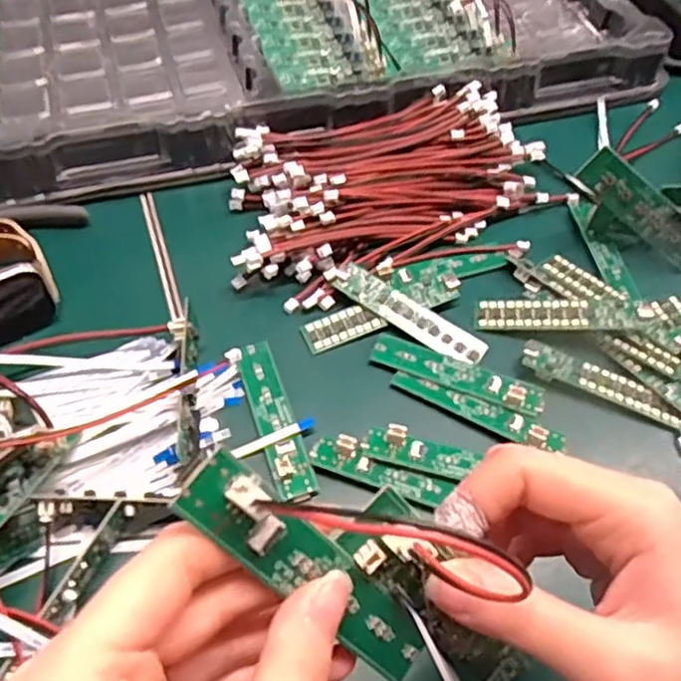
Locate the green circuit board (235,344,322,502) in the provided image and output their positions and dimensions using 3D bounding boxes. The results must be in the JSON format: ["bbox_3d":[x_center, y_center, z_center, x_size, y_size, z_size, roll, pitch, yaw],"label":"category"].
[{"bbox_3d":[-0.031,0.034,0.319,0.018,0.008,0.084,-15,56,-12],"label":"green circuit board"}]

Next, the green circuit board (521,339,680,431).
[{"bbox_3d":[0.127,0.021,0.333,0.079,0.004,0.018,24,57,15],"label":"green circuit board"}]

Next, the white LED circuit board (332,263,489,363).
[{"bbox_3d":[0.036,-0.015,0.352,0.082,0.005,0.020,27,58,17],"label":"white LED circuit board"}]

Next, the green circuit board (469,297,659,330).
[{"bbox_3d":[0.111,-0.015,0.349,0.085,0.006,0.019,0,56,15],"label":"green circuit board"}]

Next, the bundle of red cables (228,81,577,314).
[{"bbox_3d":[0.026,-0.095,0.400,0.196,0.032,0.114,-20,57,-16],"label":"bundle of red cables"}]

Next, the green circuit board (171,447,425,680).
[{"bbox_3d":[-0.005,0.057,0.170,0.081,0.008,0.017,47,57,-24],"label":"green circuit board"}]

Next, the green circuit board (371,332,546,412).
[{"bbox_3d":[0.058,0.015,0.337,0.083,0.009,0.020,19,56,12],"label":"green circuit board"}]

